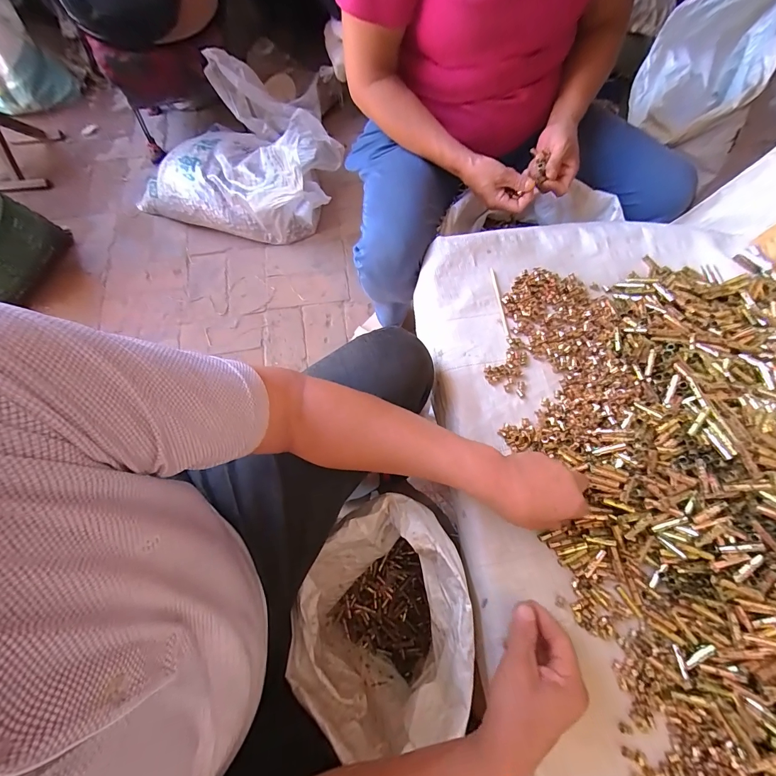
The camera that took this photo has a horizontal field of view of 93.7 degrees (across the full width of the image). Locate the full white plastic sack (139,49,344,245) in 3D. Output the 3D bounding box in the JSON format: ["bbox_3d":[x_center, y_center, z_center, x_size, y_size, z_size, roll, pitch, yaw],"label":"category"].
[{"bbox_3d":[-0.414,-0.640,1.013,0.498,0.263,0.367,18,72,6],"label":"full white plastic sack"}]

